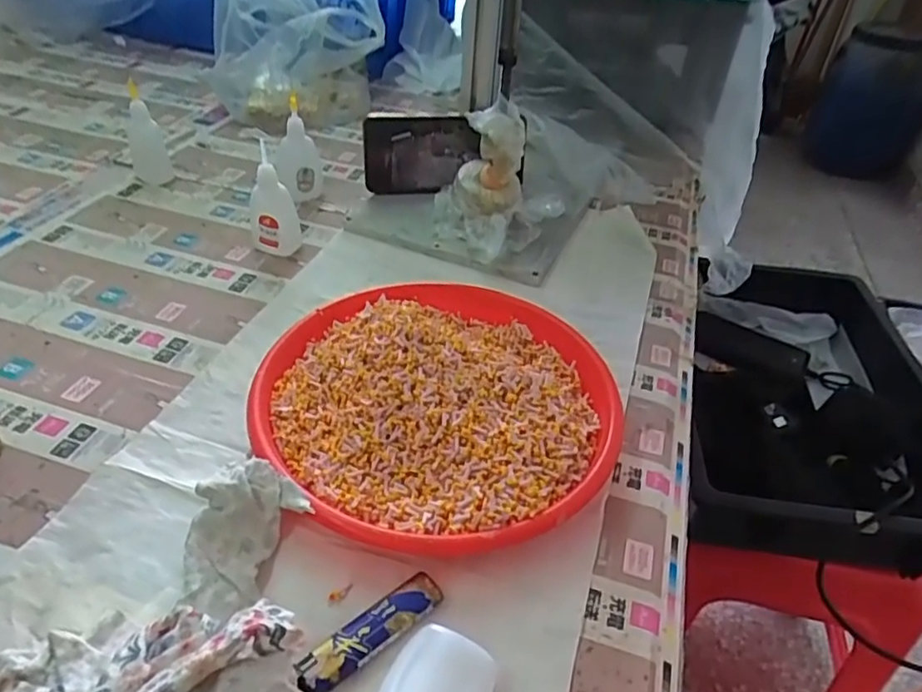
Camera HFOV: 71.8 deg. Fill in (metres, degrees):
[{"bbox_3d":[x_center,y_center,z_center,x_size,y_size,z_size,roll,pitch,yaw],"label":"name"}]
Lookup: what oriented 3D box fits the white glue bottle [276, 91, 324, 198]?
[{"bbox_3d":[-0.166,-0.200,0.650,0.045,0.100,0.033,-3,40,-13],"label":"white glue bottle"}]

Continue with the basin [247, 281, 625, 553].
[{"bbox_3d":[-0.015,0.034,0.424,0.227,0.052,0.226,5,39,-4],"label":"basin"}]

